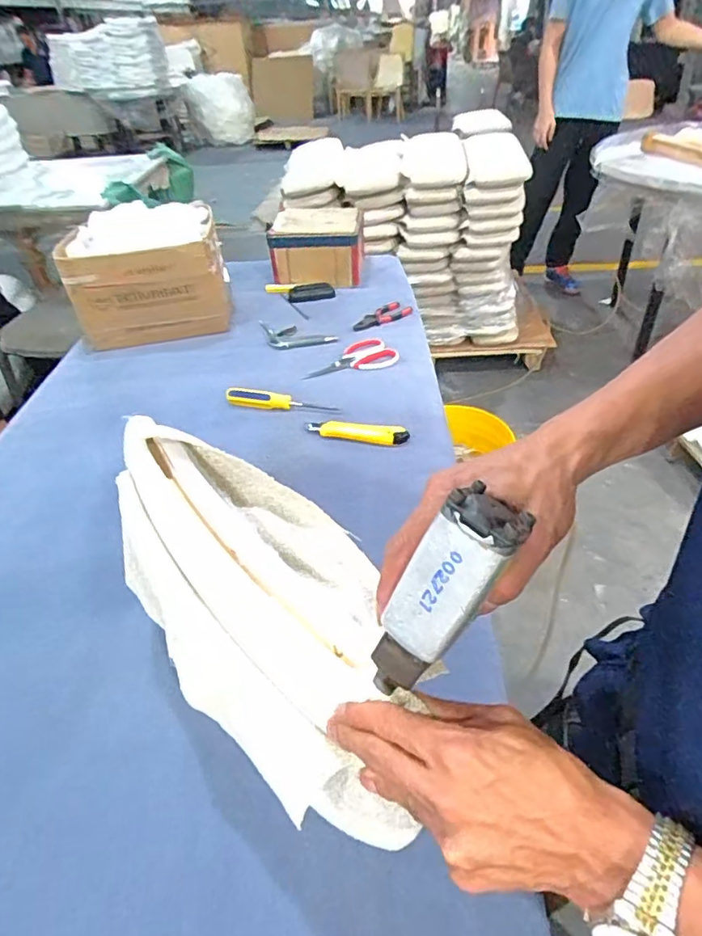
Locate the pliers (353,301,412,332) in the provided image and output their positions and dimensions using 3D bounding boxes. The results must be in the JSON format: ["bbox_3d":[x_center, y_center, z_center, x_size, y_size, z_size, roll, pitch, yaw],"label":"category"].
[{"bbox_3d":[0.066,-0.332,1.193,0.154,0.010,0.062,-33,47,-30],"label":"pliers"}]

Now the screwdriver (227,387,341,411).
[{"bbox_3d":[-0.122,-0.119,0.935,0.192,0.026,0.029,4,40,10],"label":"screwdriver"}]

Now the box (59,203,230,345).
[{"bbox_3d":[-0.437,-0.411,1.183,0.310,0.237,0.201,-11,40,-8],"label":"box"}]

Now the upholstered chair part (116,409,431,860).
[{"bbox_3d":[-0.079,0.094,0.441,0.154,0.104,0.391,-26,55,-24],"label":"upholstered chair part"}]

